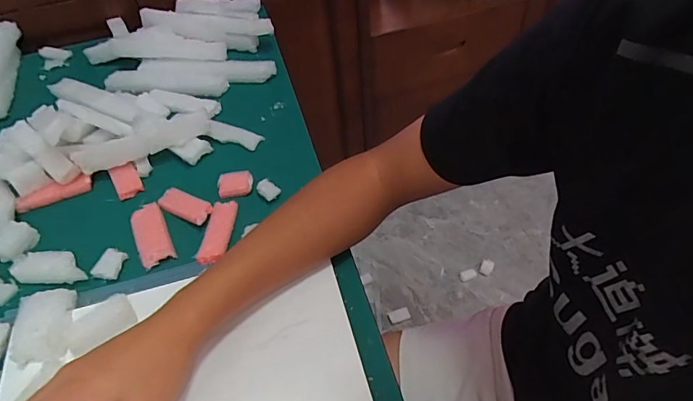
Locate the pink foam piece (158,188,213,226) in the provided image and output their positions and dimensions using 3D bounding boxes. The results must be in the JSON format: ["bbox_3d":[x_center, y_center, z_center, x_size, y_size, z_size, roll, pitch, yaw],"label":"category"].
[{"bbox_3d":[-0.178,0.005,0.489,0.067,0.009,0.026,21,56,22],"label":"pink foam piece"}]

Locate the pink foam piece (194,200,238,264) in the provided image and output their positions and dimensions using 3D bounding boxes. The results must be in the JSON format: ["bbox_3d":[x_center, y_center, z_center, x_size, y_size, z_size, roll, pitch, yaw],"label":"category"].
[{"bbox_3d":[-0.135,0.030,0.465,0.025,0.012,0.081,1,51,6],"label":"pink foam piece"}]

